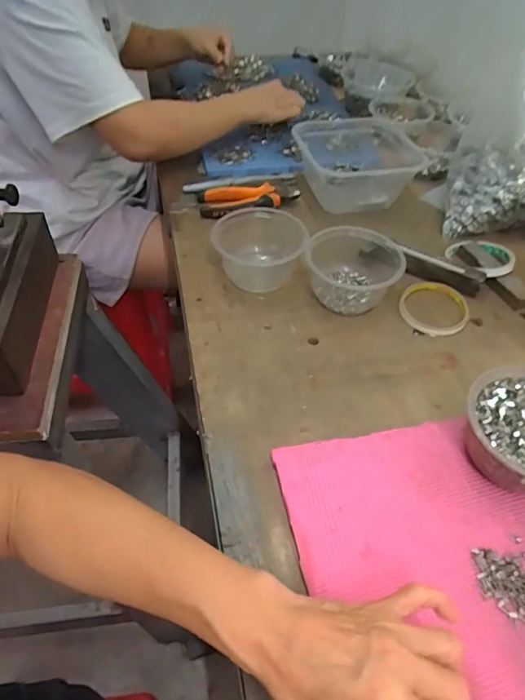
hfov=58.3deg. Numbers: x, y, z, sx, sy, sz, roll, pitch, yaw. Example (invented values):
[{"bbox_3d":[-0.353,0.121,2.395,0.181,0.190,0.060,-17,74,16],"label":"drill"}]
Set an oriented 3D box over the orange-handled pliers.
[{"bbox_3d":[-0.020,-0.230,0.711,0.151,0.025,0.057,-9,50,-11],"label":"orange-handled pliers"}]

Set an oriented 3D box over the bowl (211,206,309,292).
[{"bbox_3d":[-0.002,-0.123,0.591,0.102,0.065,0.106,2,49,-2],"label":"bowl"}]

